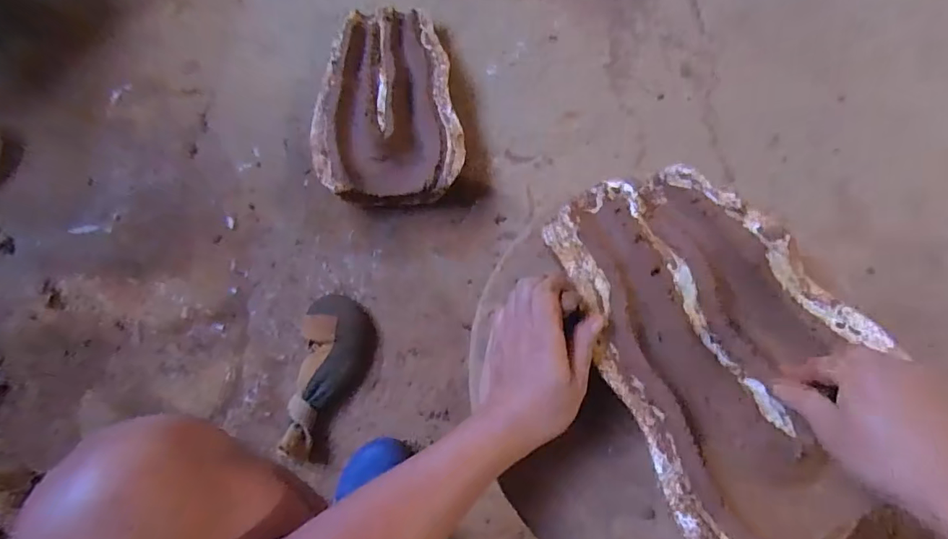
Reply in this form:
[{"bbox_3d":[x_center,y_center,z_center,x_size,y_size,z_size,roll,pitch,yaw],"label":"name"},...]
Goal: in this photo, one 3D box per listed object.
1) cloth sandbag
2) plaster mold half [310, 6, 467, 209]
[{"bbox_3d":[-0.205,0.154,0.687,0.110,0.062,0.231,2,78,-2],"label":"cloth sandbag"},{"bbox_3d":[-0.146,-0.265,0.775,0.228,0.063,0.348,-8,75,-5],"label":"plaster mold half"}]

